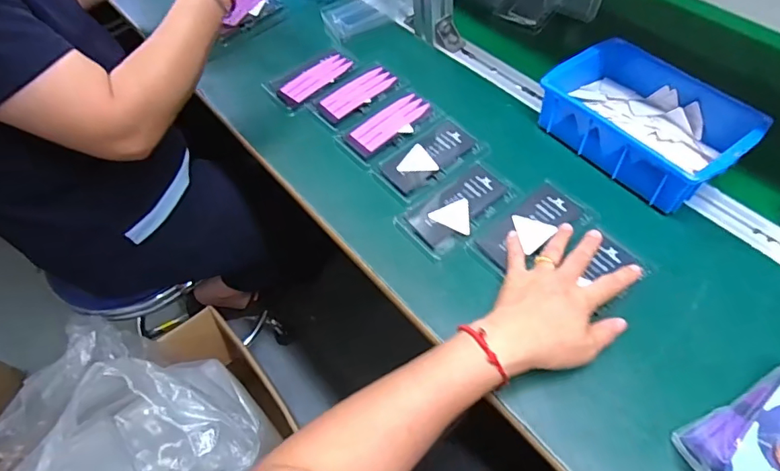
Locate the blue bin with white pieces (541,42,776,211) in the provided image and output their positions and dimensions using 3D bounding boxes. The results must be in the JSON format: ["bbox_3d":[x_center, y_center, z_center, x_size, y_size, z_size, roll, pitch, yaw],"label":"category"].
[{"bbox_3d":[0.280,-0.130,0.551,0.136,0.061,0.206,-34,60,-17],"label":"blue bin with white pieces"}]

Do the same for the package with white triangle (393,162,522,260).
[{"bbox_3d":[0.075,-0.031,0.545,0.125,0.014,0.069,-34,60,-17],"label":"package with white triangle"}]

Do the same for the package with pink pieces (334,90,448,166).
[{"bbox_3d":[0.002,-0.135,0.612,0.122,0.006,0.071,-33,59,-17],"label":"package with pink pieces"}]

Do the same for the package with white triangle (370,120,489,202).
[{"bbox_3d":[0.046,-0.091,0.581,0.123,0.004,0.069,-32,59,-16],"label":"package with white triangle"}]

